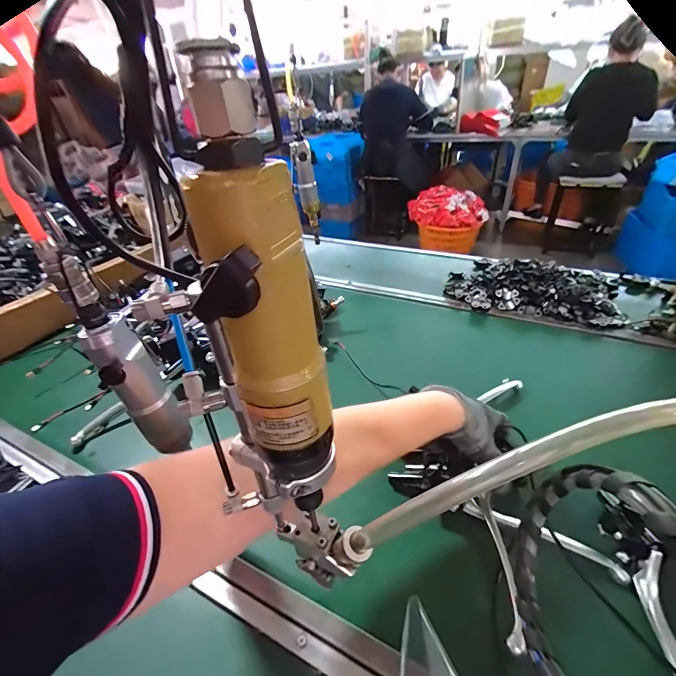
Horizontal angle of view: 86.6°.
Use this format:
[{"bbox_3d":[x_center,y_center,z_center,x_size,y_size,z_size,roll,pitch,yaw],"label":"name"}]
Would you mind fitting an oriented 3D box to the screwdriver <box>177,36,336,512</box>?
[{"bbox_3d":[-0.030,0.006,0.156,0.044,0.195,0.050,-21,39,-21],"label":"screwdriver"}]

